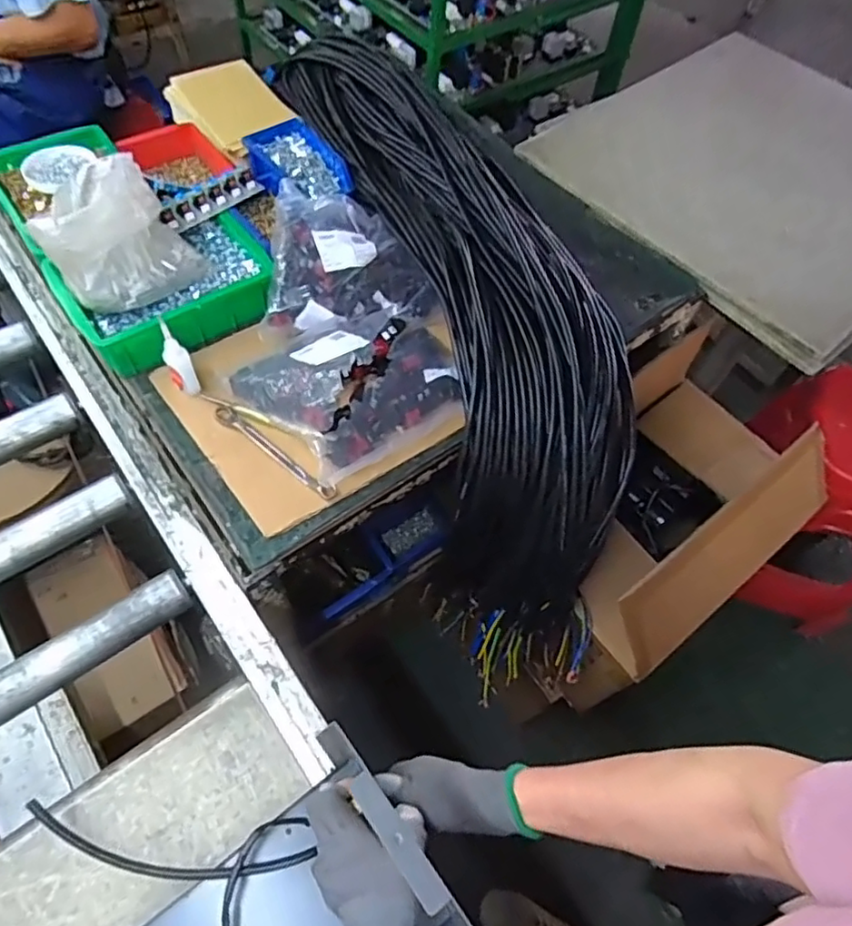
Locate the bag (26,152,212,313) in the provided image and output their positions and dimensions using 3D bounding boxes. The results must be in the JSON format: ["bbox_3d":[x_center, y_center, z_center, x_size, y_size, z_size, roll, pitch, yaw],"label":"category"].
[{"bbox_3d":[-0.378,-0.278,0.763,0.166,0.110,0.139,-37,68,-23],"label":"bag"}]

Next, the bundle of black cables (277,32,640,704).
[{"bbox_3d":[0.054,-0.236,1.047,0.361,0.362,1.103,-9,60,-10],"label":"bundle of black cables"}]

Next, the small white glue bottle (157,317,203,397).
[{"bbox_3d":[-0.293,-0.123,0.734,0.029,0.099,0.034,-22,63,-17],"label":"small white glue bottle"}]

